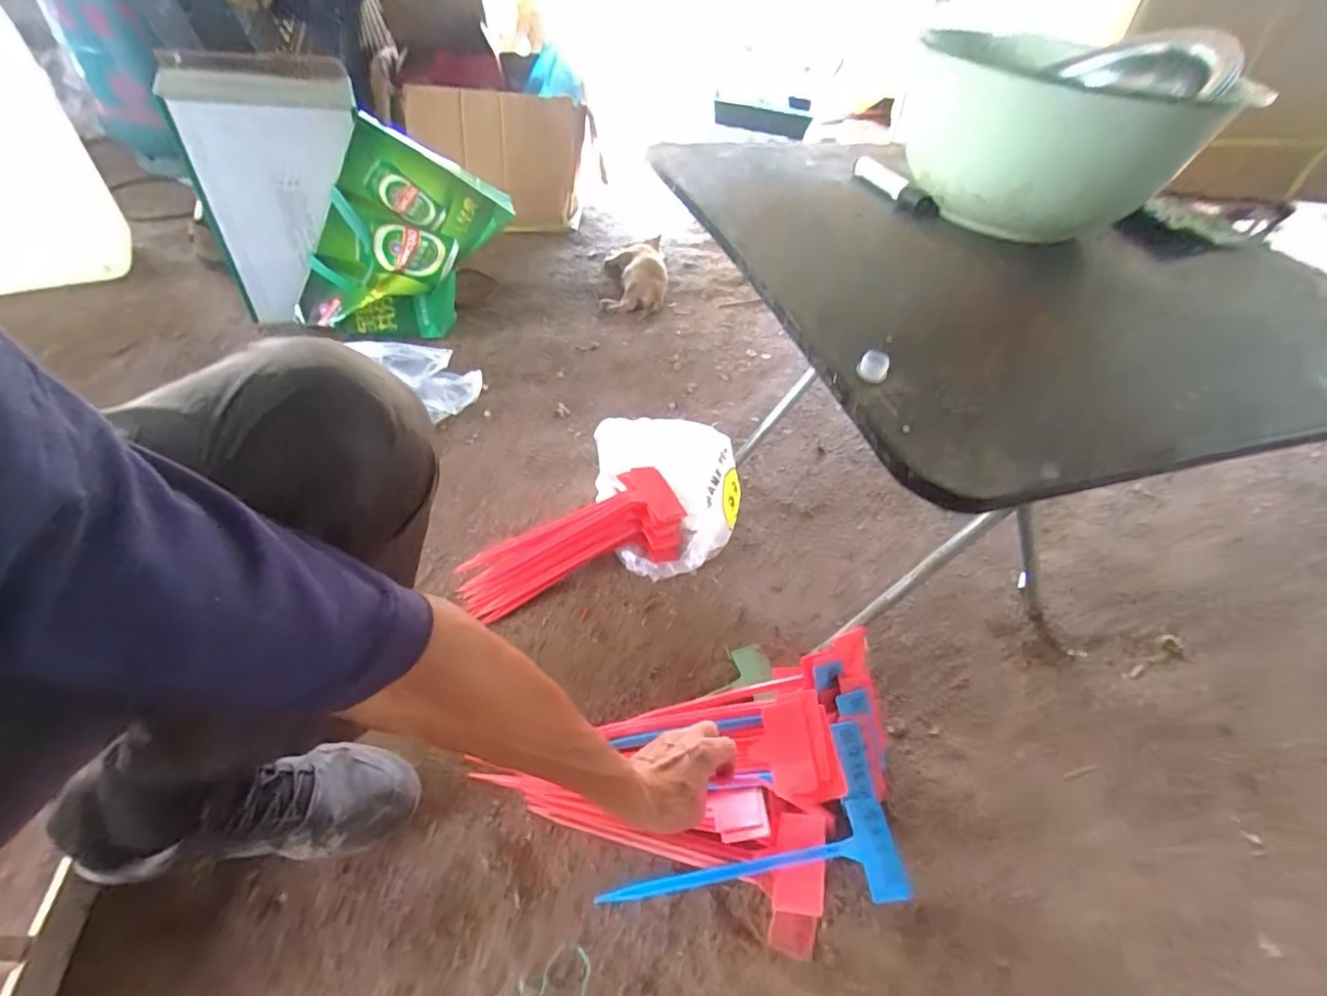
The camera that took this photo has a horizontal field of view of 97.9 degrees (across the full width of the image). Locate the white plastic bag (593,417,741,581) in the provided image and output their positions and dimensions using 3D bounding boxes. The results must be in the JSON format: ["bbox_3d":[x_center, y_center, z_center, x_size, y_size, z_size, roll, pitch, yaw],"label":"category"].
[{"bbox_3d":[0.006,-0.011,0.851,0.177,0.138,0.216,-11,50,-15],"label":"white plastic bag"}]

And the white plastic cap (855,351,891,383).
[{"bbox_3d":[0.132,-0.083,0.364,0.018,0.014,0.016,24,48,13],"label":"white plastic cap"}]

